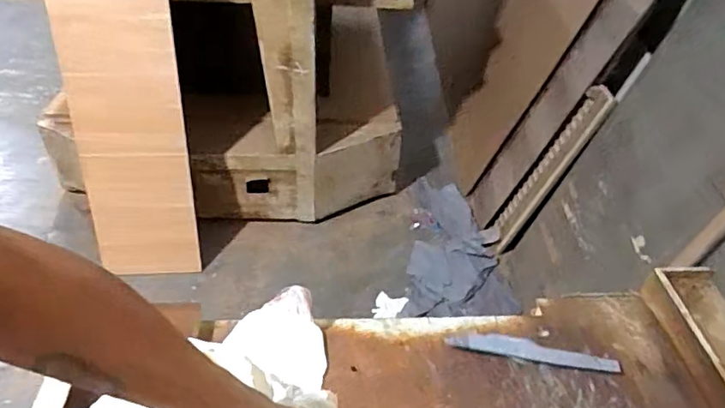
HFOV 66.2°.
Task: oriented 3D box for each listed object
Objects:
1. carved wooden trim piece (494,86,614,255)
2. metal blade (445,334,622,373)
[{"bbox_3d":[0.591,-0.095,1.798,0.035,0.636,0.091,10,36,-26],"label":"carved wooden trim piece"},{"bbox_3d":[0.210,0.180,0.688,0.206,0.007,0.030,9,40,3],"label":"metal blade"}]

